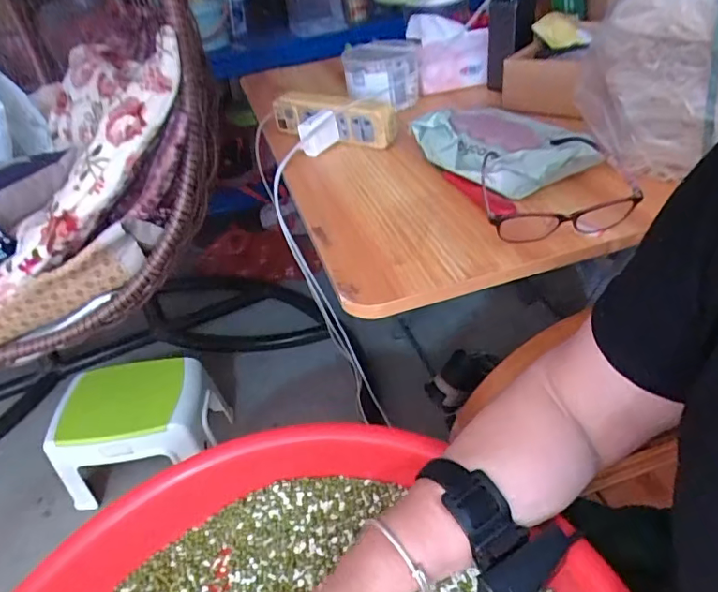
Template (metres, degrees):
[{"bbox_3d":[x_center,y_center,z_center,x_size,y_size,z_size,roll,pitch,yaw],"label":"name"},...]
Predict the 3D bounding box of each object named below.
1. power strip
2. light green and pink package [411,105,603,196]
[{"bbox_3d":[-0.041,-0.251,0.739,0.203,0.060,0.054,26,49,36],"label":"power strip"},{"bbox_3d":[0.166,-0.178,0.606,0.141,0.041,0.183,-22,40,-18],"label":"light green and pink package"}]

